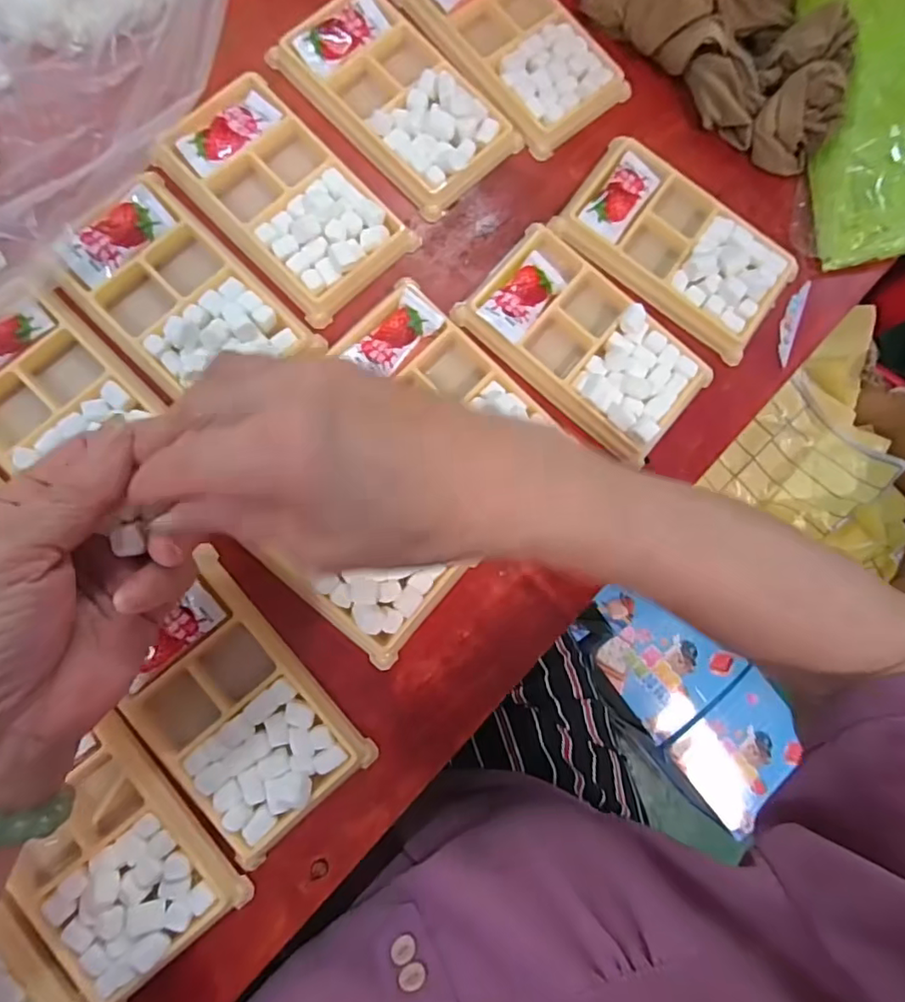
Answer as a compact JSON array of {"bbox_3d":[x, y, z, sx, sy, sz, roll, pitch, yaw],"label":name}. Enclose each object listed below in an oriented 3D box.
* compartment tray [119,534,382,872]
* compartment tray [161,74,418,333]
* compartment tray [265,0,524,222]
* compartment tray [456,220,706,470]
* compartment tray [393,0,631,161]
[{"bbox_3d":[-0.106,0.103,0.279,0.075,0.013,0.123,-37,90,-9],"label":"compartment tray"},{"bbox_3d":[-0.091,-0.170,0.318,0.076,0.017,0.131,-44,91,-9],"label":"compartment tray"},{"bbox_3d":[-0.031,-0.237,0.332,0.134,0.019,0.075,45,81,-1],"label":"compartment tray"},{"bbox_3d":[0.077,-0.090,0.323,0.137,0.015,0.077,43,81,-2],"label":"compartment tray"},{"bbox_3d":[0.036,-0.280,0.351,0.079,0.017,0.135,-42,91,-9],"label":"compartment tray"}]

